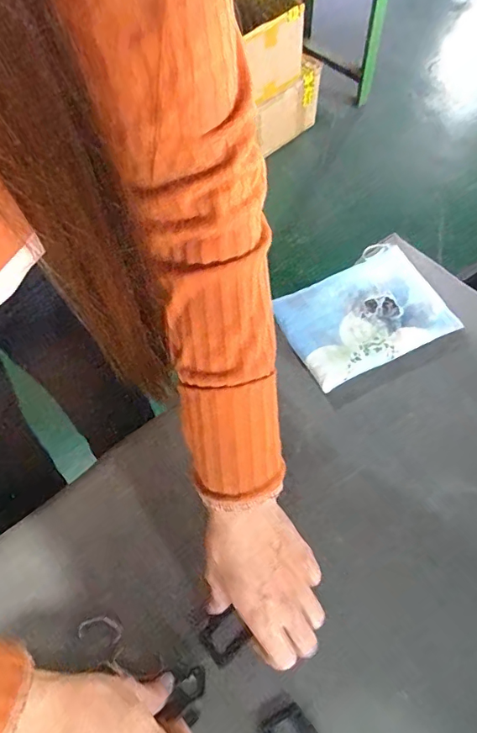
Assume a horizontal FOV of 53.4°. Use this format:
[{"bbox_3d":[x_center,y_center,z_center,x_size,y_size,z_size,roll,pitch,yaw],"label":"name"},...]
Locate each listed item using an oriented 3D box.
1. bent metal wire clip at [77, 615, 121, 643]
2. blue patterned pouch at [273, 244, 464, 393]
[{"bbox_3d":[-0.111,0.210,0.382,0.035,0.004,0.017,6,61,6],"label":"bent metal wire clip"},{"bbox_3d":[0.125,-0.057,0.488,0.165,0.022,0.119,-22,69,-13],"label":"blue patterned pouch"}]

